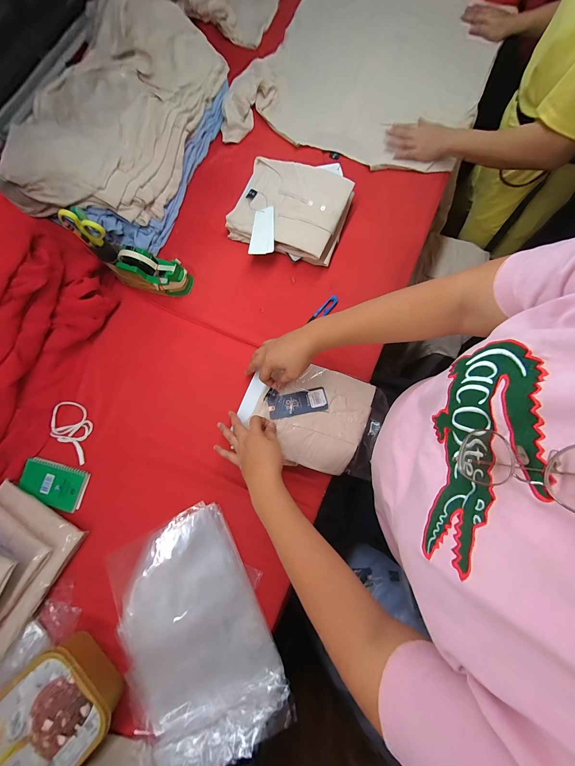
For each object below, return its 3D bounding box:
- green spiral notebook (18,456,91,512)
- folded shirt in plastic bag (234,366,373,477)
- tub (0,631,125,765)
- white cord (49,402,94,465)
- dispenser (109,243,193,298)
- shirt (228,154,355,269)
[{"bbox_3d":[-0.493,0.212,0.569,0.142,0.008,0.080,16,79,8],"label":"green spiral notebook"},{"bbox_3d":[0.036,0.057,0.558,0.247,0.022,0.203,20,80,4],"label":"folded shirt in plastic bag"},{"bbox_3d":[-0.406,0.572,0.453,0.168,0.064,0.206,43,84,13],"label":"tub"},{"bbox_3d":[-0.468,0.102,0.597,0.130,0.014,0.083,37,82,12],"label":"white cord"},{"bbox_3d":[-0.317,-0.262,0.612,0.171,0.090,0.070,14,79,4],"label":"dispenser"},{"bbox_3d":[0.001,-0.409,0.646,0.262,0.062,0.239,19,79,9],"label":"shirt"}]

